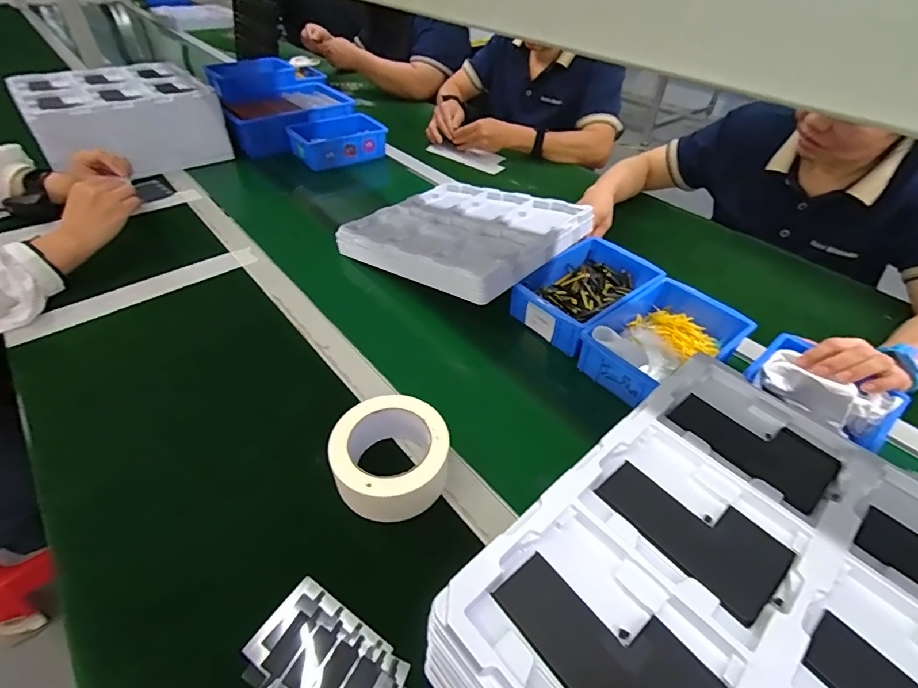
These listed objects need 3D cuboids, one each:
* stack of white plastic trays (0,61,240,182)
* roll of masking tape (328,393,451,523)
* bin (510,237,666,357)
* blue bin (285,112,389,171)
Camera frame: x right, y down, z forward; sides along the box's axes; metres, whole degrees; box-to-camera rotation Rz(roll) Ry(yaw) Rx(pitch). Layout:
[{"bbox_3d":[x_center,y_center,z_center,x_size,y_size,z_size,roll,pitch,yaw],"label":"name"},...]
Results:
[{"bbox_3d":[-0.758,-0.506,0.999,0.316,0.139,0.435,-32,54,-32],"label":"stack of white plastic trays"},{"bbox_3d":[-0.066,0.108,0.439,0.107,0.055,0.105,2,44,-2],"label":"roll of masking tape"},{"bbox_3d":[0.182,-0.073,0.636,0.197,0.056,0.127,-32,54,-31],"label":"bin"},{"bbox_3d":[-0.276,-0.457,1.019,0.189,0.066,0.152,-31,53,-30],"label":"blue bin"}]

